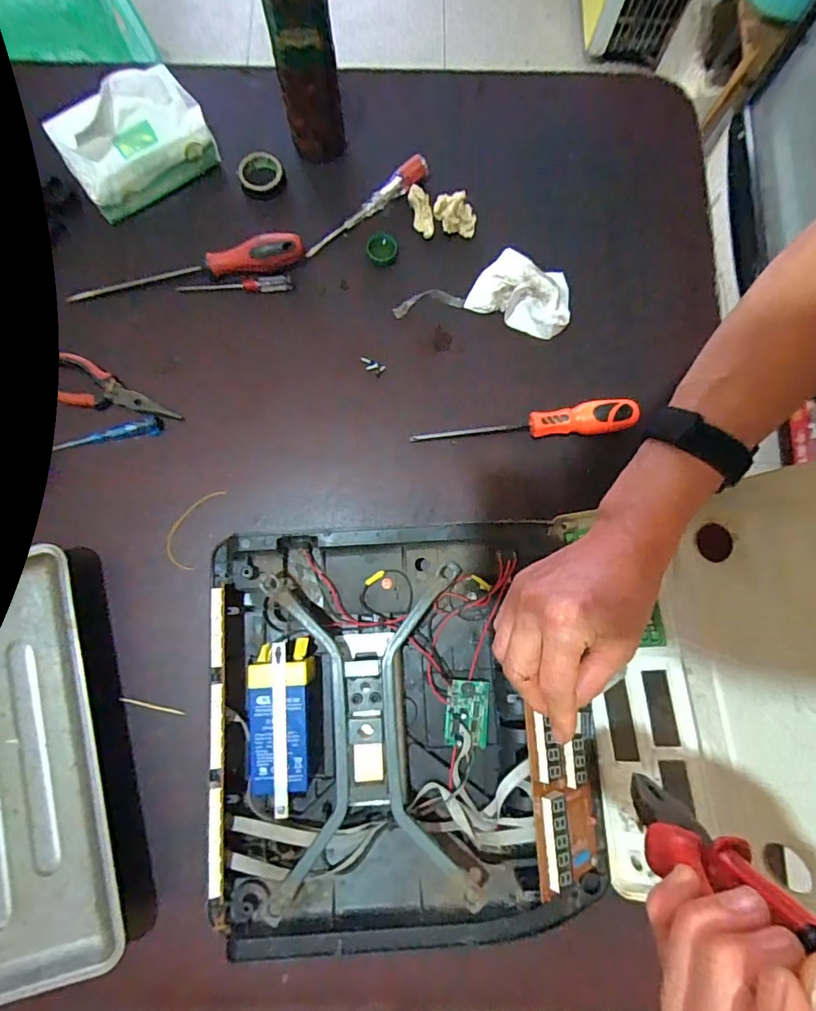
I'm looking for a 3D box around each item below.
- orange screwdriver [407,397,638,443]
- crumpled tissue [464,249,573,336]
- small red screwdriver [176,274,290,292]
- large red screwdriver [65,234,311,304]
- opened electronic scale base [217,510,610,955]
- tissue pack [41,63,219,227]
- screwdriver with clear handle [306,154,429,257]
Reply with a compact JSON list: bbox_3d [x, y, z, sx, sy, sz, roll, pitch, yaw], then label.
[{"bbox_3d":[0.118,-0.078,0.502,0.219,0.031,0.031,-7,80,-2],"label":"orange screwdriver"},{"bbox_3d":[0.123,-0.227,0.531,0.103,0.022,0.069,24,80,3],"label":"crumpled tissue"},{"bbox_3d":[-0.185,-0.235,0.534,0.121,0.009,0.015,-6,80,-2],"label":"small red screwdriver"},{"bbox_3d":[-0.235,-0.251,0.526,0.251,0.029,0.031,-11,80,-3],"label":"large red screwdriver"},{"bbox_3d":[-0.007,0.180,0.427,0.313,0.055,0.317,-5,80,-2],"label":"opened electronic scale base"},{"bbox_3d":[-0.286,-0.387,0.524,0.147,0.070,0.088,-30,81,-6],"label":"tissue pack"},{"bbox_3d":[-0.044,-0.330,0.550,0.158,0.031,0.021,-41,83,-8],"label":"screwdriver with clear handle"}]

